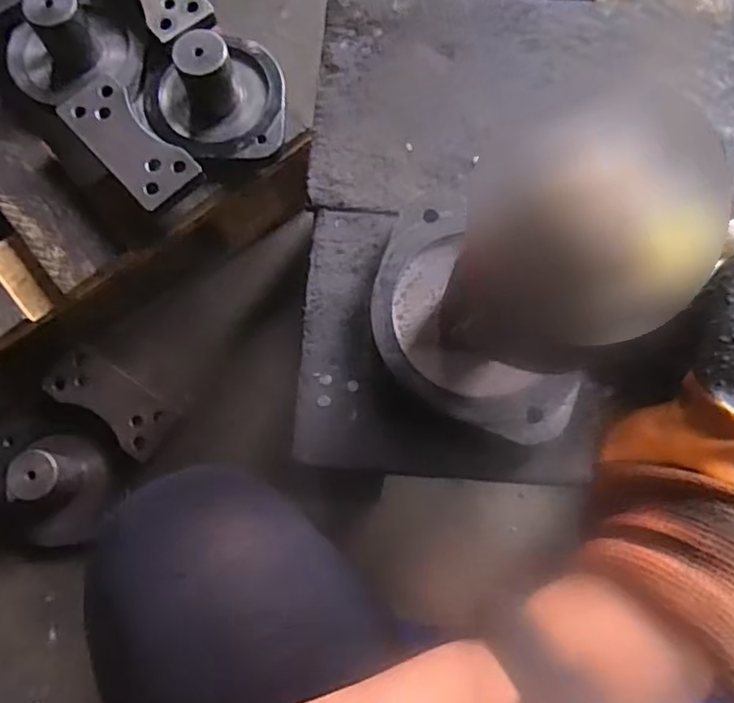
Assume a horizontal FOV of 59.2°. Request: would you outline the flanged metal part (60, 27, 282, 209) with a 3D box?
[{"bbox_3d":[-0.174,-0.236,0.620,0.200,0.082,0.150,-36,78,-9],"label":"flanged metal part"}]

